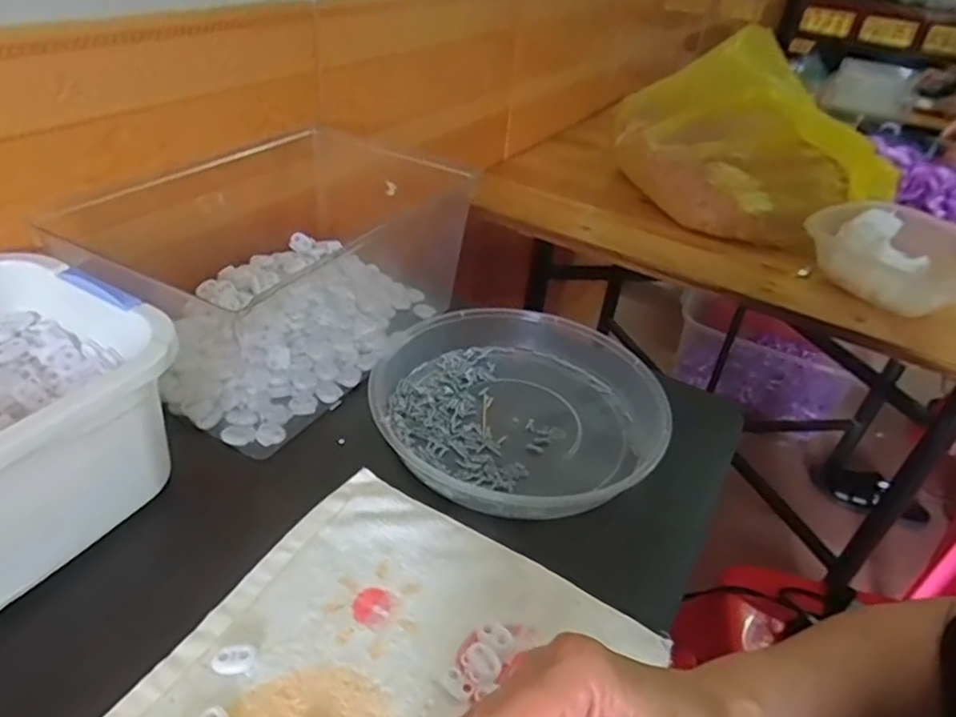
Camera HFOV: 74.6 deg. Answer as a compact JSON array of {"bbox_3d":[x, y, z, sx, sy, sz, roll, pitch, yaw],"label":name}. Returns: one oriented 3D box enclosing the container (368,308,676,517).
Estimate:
[{"bbox_3d":[0.031,0.036,0.514,0.227,0.040,0.224,4,36,-3],"label":"container"}]

